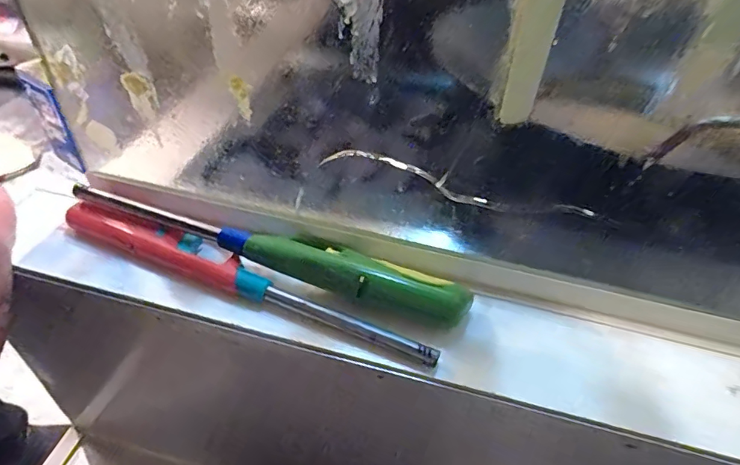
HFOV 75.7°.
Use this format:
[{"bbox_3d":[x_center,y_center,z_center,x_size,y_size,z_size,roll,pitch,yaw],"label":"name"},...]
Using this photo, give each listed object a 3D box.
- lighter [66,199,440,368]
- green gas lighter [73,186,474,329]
[{"bbox_3d":[-0.082,0.024,0.300,0.258,0.022,0.025,17,43,15],"label":"lighter"},{"bbox_3d":[-0.069,0.012,0.303,0.261,0.028,0.016,14,43,13],"label":"green gas lighter"}]

